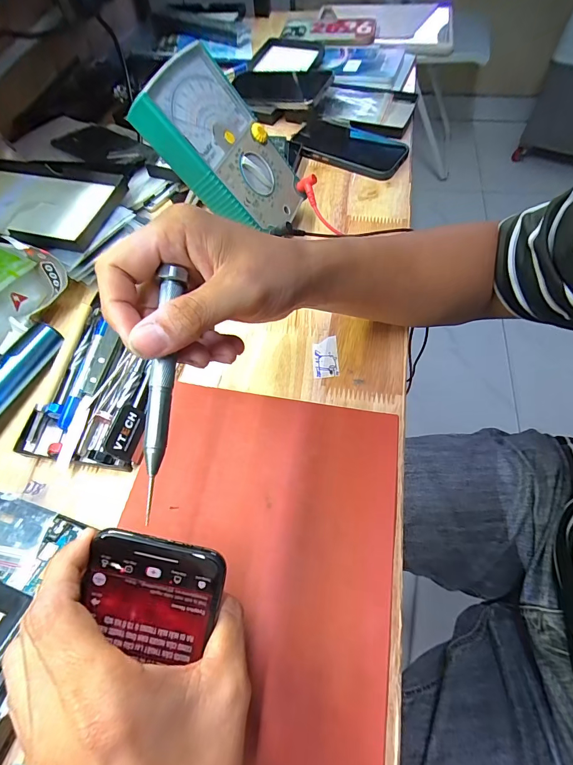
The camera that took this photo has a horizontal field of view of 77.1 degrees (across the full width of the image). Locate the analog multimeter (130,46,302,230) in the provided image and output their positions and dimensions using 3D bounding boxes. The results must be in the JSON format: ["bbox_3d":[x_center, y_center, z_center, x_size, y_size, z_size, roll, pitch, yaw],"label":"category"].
[{"bbox_3d":[-0.052,-0.221,0.349,0.158,0.035,0.104,40,59,-30],"label":"analog multimeter"}]

